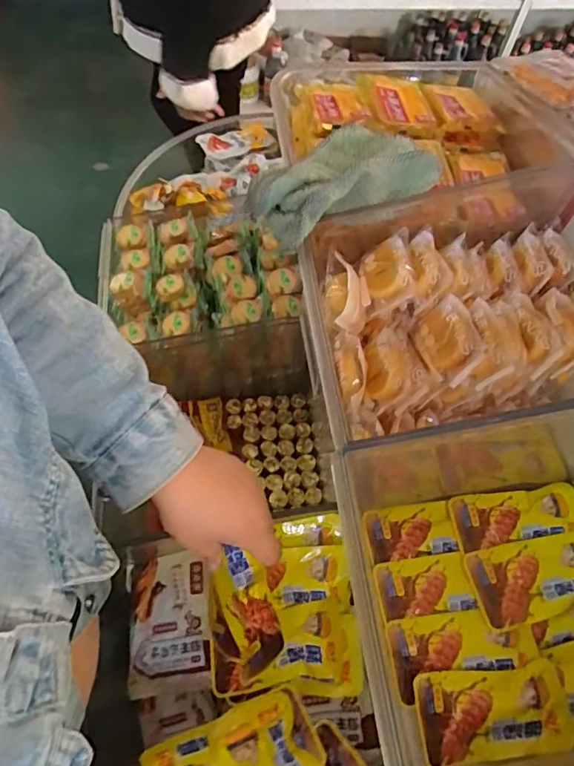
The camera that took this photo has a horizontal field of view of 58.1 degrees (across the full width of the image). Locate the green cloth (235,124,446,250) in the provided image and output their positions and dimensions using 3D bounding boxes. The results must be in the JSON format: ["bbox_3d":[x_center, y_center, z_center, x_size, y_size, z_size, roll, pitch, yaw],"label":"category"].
[{"bbox_3d":[0.051,-0.216,0.542,0.186,0.062,0.141,-30,67,-19],"label":"green cloth"}]

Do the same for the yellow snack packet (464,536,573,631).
[{"bbox_3d":[0.249,0.191,0.507,0.129,0.017,0.070,-9,61,-9],"label":"yellow snack packet"}]

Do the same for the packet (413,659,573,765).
[{"bbox_3d":[0.185,0.291,0.456,0.134,0.008,0.069,-4,61,-6],"label":"packet"}]

